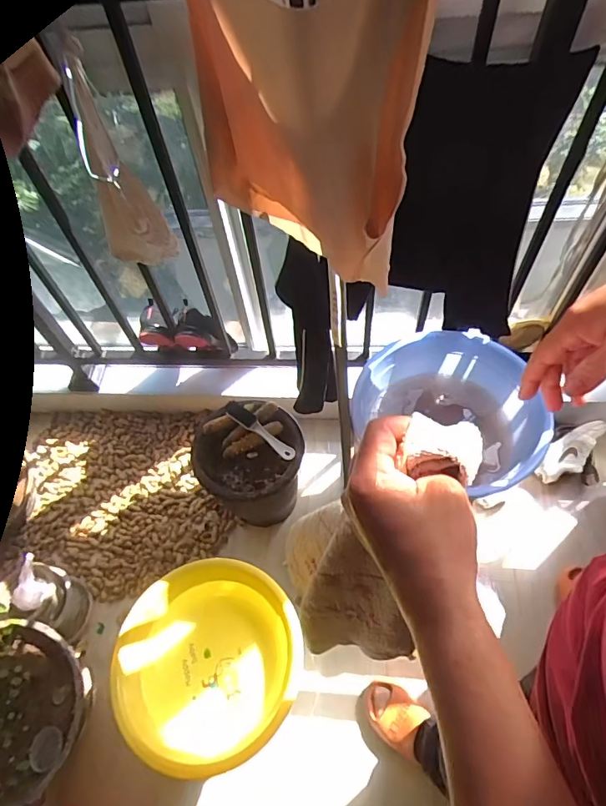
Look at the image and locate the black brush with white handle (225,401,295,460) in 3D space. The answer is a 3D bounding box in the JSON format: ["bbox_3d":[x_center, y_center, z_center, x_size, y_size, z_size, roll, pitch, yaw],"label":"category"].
[{"bbox_3d":[-0.101,0.061,1.089,0.206,0.032,0.036,33,66,23],"label":"black brush with white handle"}]

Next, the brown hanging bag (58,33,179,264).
[{"bbox_3d":[-0.331,-0.395,0.827,0.101,0.370,0.094,26,63,20],"label":"brown hanging bag"}]

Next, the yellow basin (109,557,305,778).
[{"bbox_3d":[-0.186,0.490,0.905,0.308,0.111,0.333,2,58,6],"label":"yellow basin"}]

